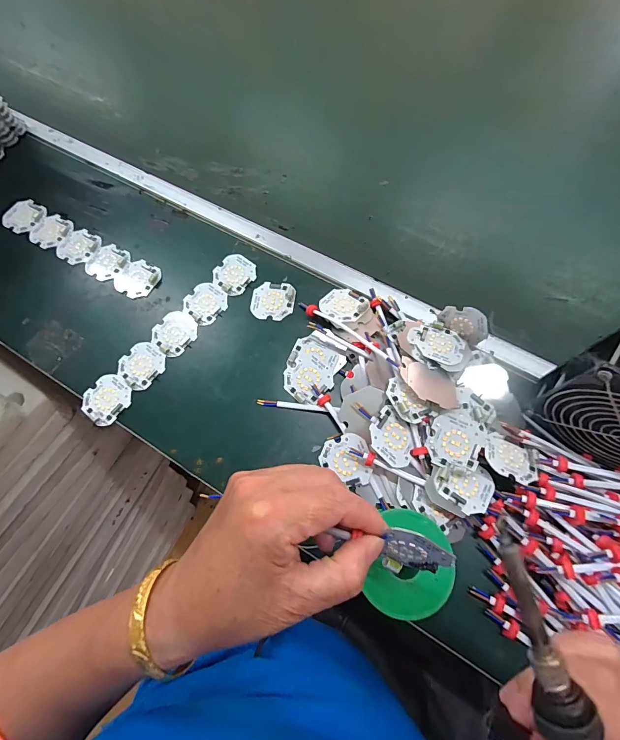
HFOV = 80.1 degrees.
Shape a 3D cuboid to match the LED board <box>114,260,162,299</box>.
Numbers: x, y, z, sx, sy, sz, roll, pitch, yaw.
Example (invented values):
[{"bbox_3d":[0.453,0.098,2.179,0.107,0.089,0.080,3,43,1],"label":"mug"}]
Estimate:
[{"bbox_3d":[-0.201,-0.106,0.428,0.046,0.005,0.046,29,73,13],"label":"LED board"}]

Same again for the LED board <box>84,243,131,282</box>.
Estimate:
[{"bbox_3d":[-0.239,-0.128,0.437,0.045,0.004,0.046,29,72,13],"label":"LED board"}]

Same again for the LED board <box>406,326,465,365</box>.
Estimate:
[{"bbox_3d":[0.124,-0.027,0.363,0.054,0.004,0.042,24,55,8],"label":"LED board"}]

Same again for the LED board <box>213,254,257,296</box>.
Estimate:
[{"bbox_3d":[-0.087,-0.111,0.423,0.046,0.004,0.047,35,74,15],"label":"LED board"}]

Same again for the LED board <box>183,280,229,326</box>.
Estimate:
[{"bbox_3d":[-0.117,-0.076,0.413,0.045,0.004,0.046,37,75,15],"label":"LED board"}]

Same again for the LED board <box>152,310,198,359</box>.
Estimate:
[{"bbox_3d":[-0.147,-0.041,0.402,0.044,0.005,0.048,36,74,15],"label":"LED board"}]

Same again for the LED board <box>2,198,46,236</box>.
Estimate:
[{"bbox_3d":[-0.362,-0.195,0.468,0.046,0.004,0.047,29,72,6],"label":"LED board"}]

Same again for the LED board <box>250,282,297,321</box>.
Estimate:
[{"bbox_3d":[-0.041,-0.077,0.411,0.048,0.004,0.045,6,69,5],"label":"LED board"}]

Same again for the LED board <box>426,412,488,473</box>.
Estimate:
[{"bbox_3d":[0.128,0.062,0.324,0.046,0.008,0.049,21,71,10],"label":"LED board"}]

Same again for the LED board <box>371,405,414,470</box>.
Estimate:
[{"bbox_3d":[0.073,0.060,0.322,0.044,0.004,0.040,43,64,-4],"label":"LED board"}]

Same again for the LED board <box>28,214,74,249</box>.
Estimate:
[{"bbox_3d":[-0.321,-0.172,0.458,0.043,0.004,0.046,27,72,12],"label":"LED board"}]

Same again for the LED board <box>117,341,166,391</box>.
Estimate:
[{"bbox_3d":[-0.178,-0.006,0.392,0.043,0.005,0.046,38,75,15],"label":"LED board"}]

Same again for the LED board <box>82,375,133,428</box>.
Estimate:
[{"bbox_3d":[-0.208,0.029,0.378,0.043,0.007,0.047,40,75,13],"label":"LED board"}]

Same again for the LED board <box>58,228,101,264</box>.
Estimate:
[{"bbox_3d":[-0.281,-0.150,0.448,0.048,0.004,0.046,28,72,13],"label":"LED board"}]

